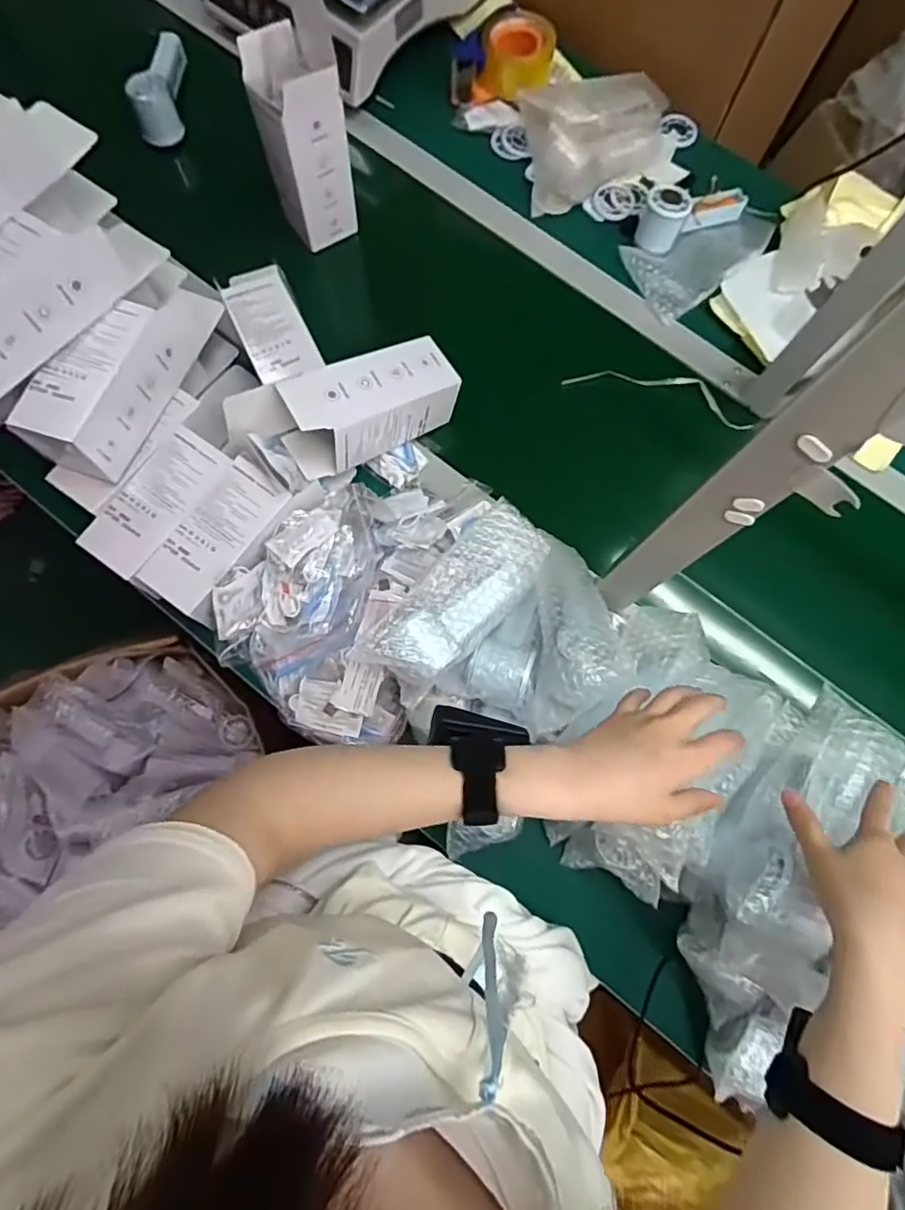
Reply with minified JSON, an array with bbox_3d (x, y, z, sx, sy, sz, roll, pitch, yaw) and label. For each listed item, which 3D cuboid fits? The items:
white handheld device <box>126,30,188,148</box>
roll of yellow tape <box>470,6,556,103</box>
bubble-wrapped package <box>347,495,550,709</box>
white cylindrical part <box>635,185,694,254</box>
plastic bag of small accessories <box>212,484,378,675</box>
[{"bbox_3d":[-0.395,-0.704,0.777,0.056,0.063,0.152,-2,77,-2],"label":"white handheld device"},{"bbox_3d":[0.090,-0.772,0.814,0.100,0.045,0.116,17,77,3],"label":"roll of yellow tape"},{"bbox_3d":[0.008,-0.002,0.563,0.080,0.075,0.205,40,79,7],"label":"bubble-wrapped package"},{"bbox_3d":[0.273,-0.502,0.746,0.055,0.049,0.062,25,77,4],"label":"white cylindrical part"},{"bbox_3d":[-0.157,-0.030,0.617,0.143,0.054,0.206,15,77,2],"label":"plastic bag of small accessories"}]

